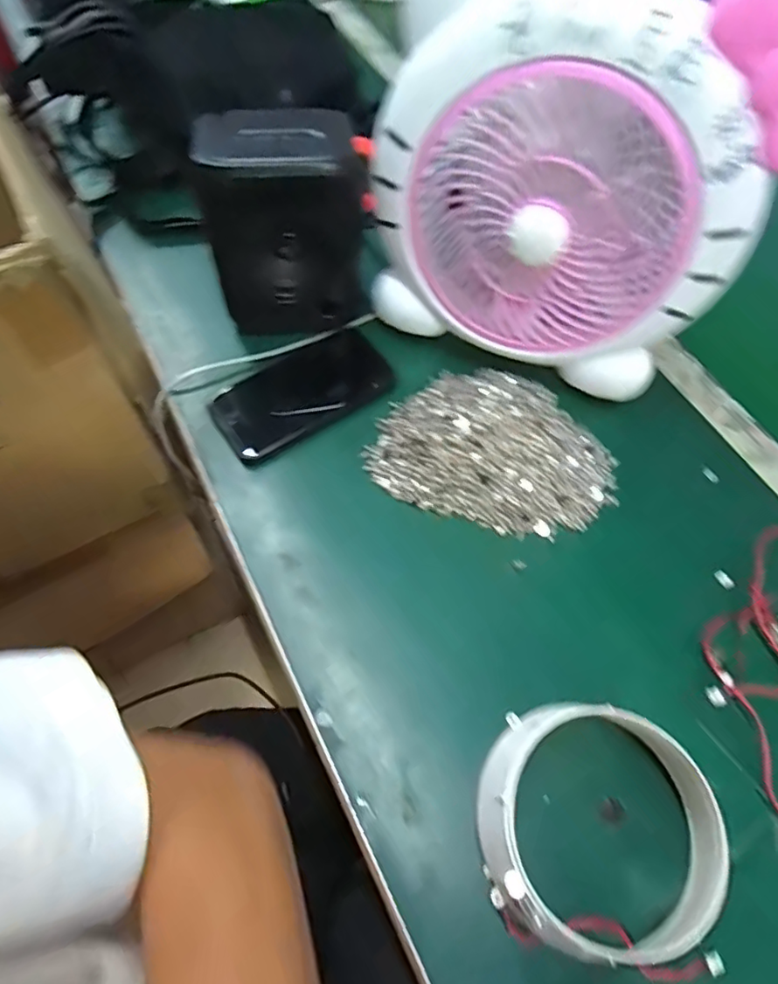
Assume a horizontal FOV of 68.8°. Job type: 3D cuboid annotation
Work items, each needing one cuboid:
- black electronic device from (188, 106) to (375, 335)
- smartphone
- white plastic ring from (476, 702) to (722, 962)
[{"bbox_3d":[-0.082,-0.210,0.459,0.127,0.148,0.074,-10,63,-9],"label":"black electronic device"},{"bbox_3d":[-0.072,-0.086,0.477,0.148,0.011,0.078,-33,69,-19],"label":"smartphone"},{"bbox_3d":[0.111,0.183,0.317,0.117,0.052,0.118,2,62,-3],"label":"white plastic ring"}]

